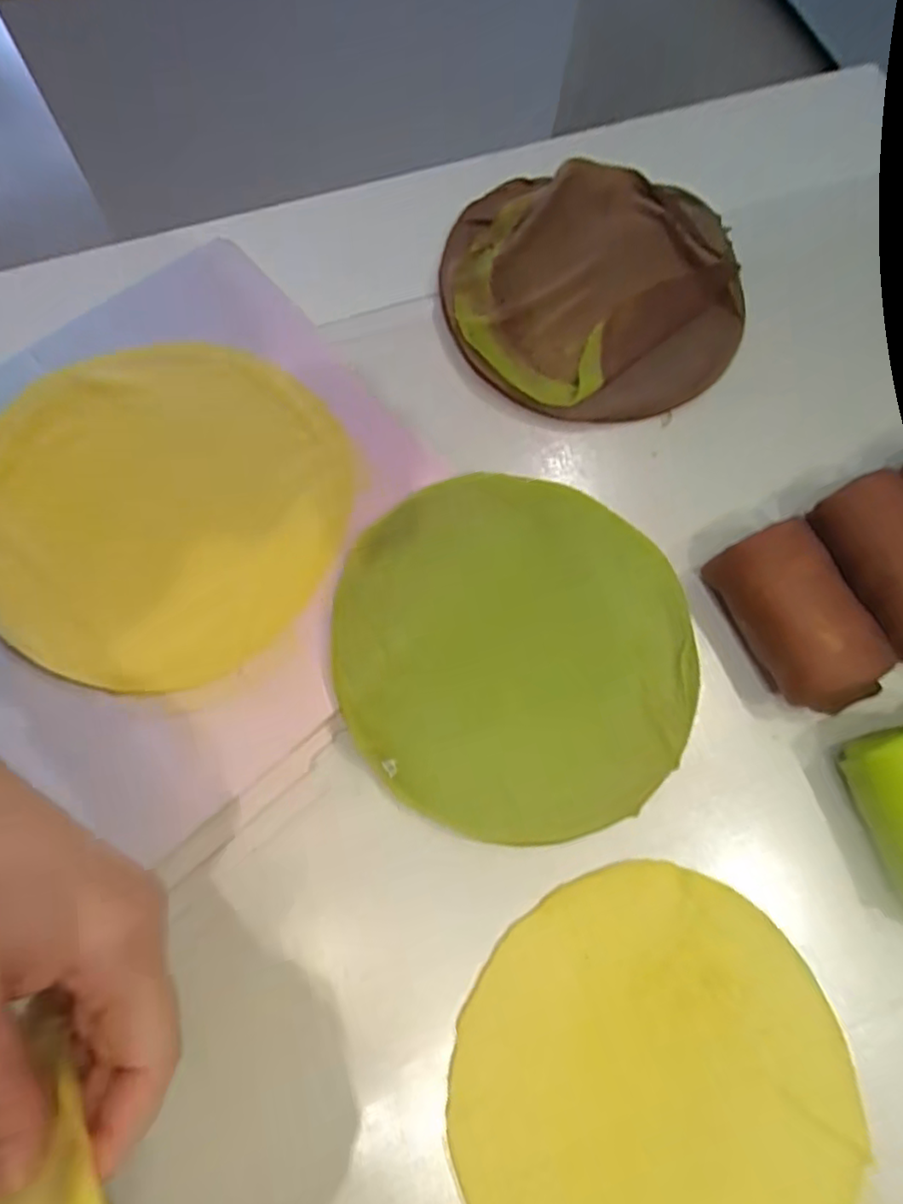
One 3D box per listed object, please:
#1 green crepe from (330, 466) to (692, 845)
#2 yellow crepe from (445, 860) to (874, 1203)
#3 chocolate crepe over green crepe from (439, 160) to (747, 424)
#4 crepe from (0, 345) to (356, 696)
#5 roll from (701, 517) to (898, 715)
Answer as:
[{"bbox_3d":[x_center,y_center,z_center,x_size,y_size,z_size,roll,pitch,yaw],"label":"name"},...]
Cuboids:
[{"bbox_3d":[0.039,0.028,0.369,0.200,0.018,0.199,1,81,-8],"label":"green crepe"},{"bbox_3d":[0.099,0.243,0.322,0.195,0.006,0.187,0,74,-2],"label":"yellow crepe"},{"bbox_3d":[0.099,-0.223,0.456,0.202,0.020,0.201,-6,73,-4],"label":"chocolate crepe over green crepe"},{"bbox_3d":[-0.162,-0.056,0.367,0.204,0.010,0.196,1,75,-4],"label":"crepe"},{"bbox_3d":[0.198,0.010,0.373,0.060,0.052,0.111,-32,77,-11],"label":"roll"}]

